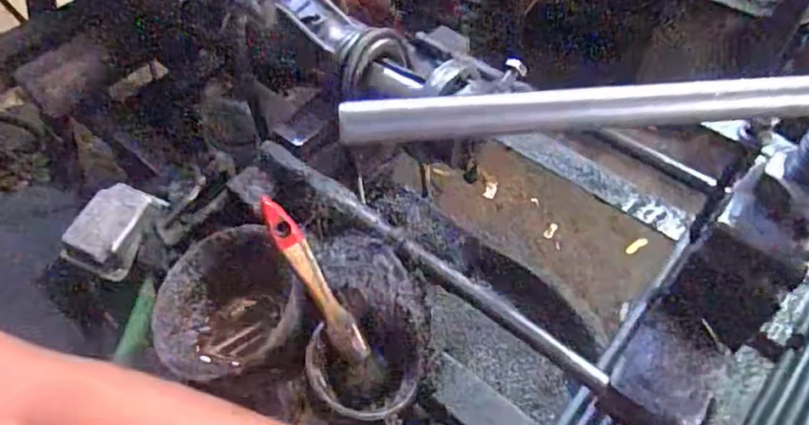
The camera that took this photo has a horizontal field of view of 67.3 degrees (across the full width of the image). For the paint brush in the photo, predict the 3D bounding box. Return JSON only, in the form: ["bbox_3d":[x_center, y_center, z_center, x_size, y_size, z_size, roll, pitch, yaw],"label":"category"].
[{"bbox_3d":[-0.066,0.051,0.445,0.023,0.151,0.010,-34,15,-22],"label":"paint brush"}]

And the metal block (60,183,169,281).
[{"bbox_3d":[-0.269,0.016,0.562,0.064,0.030,0.082,14,54,12],"label":"metal block"}]

